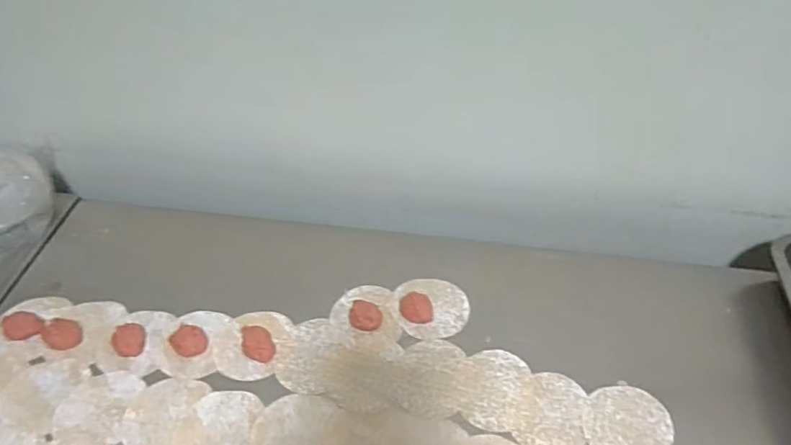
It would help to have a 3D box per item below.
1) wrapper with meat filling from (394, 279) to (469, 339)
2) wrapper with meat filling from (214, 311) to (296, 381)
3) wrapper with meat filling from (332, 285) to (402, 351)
[{"bbox_3d":[0.040,0.092,0.633,0.084,0.017,0.075,3,47,3],"label":"wrapper with meat filling"},{"bbox_3d":[-0.153,0.126,0.608,0.070,0.013,0.082,16,49,14],"label":"wrapper with meat filling"},{"bbox_3d":[-0.034,0.102,0.627,0.071,0.017,0.084,-10,48,-9],"label":"wrapper with meat filling"}]

